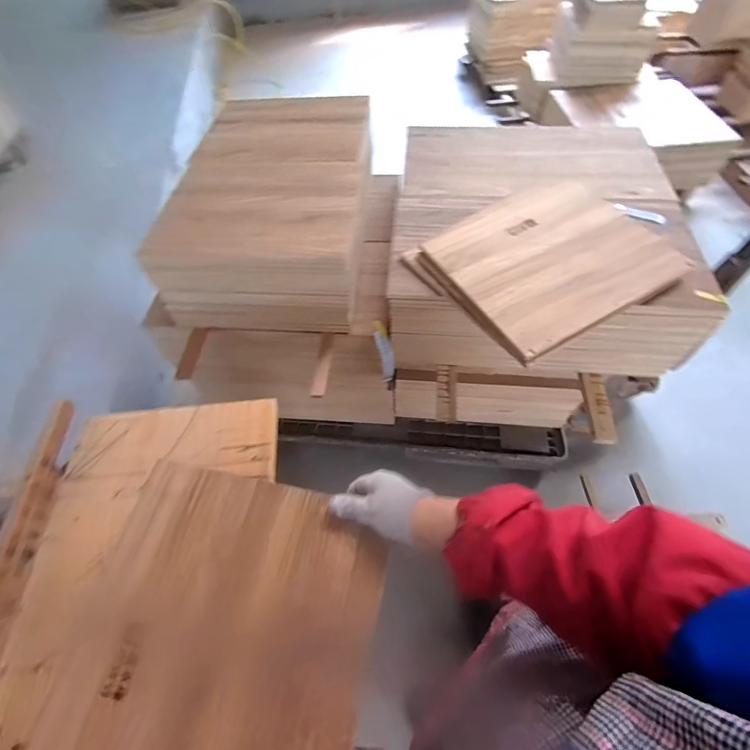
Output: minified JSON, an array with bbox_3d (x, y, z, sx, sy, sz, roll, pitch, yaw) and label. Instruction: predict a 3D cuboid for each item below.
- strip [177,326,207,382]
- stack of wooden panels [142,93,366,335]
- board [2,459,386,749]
[{"bbox_3d":[-0.439,-0.051,0.929,0.014,0.034,0.132,22,91,59],"label":"strip"},{"bbox_3d":[-0.239,-0.404,0.954,0.418,0.212,0.570,2,58,4],"label":"stack of wooden panels"},{"bbox_3d":[-0.197,0.333,0.414,0.367,0.024,0.429,7,65,9],"label":"board"}]

